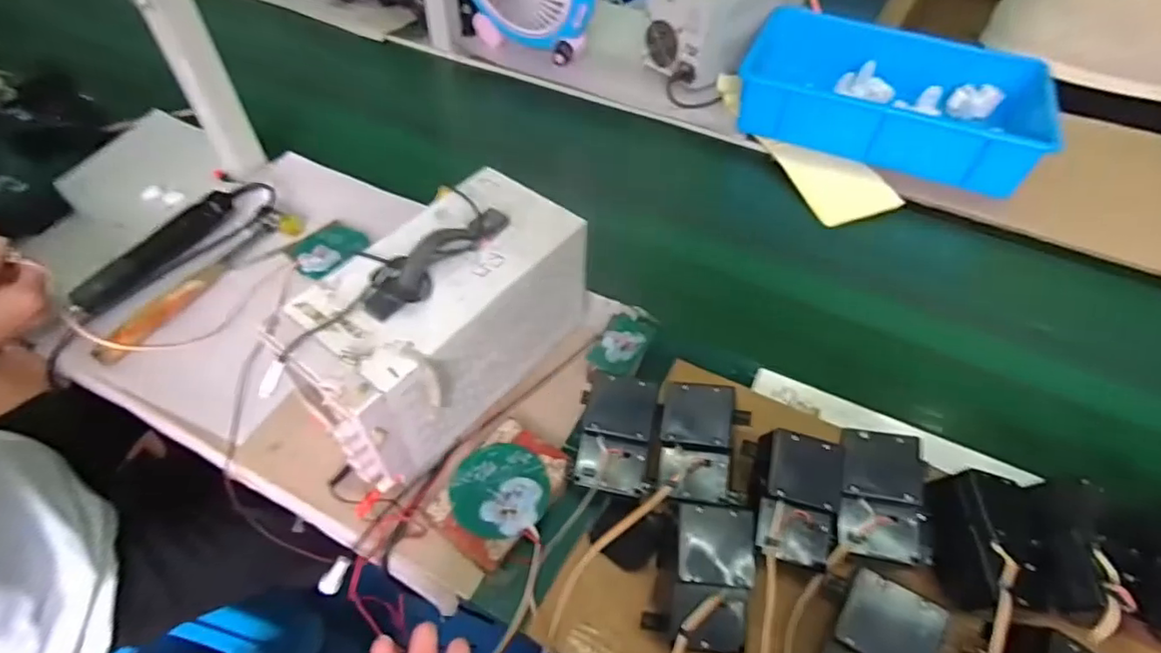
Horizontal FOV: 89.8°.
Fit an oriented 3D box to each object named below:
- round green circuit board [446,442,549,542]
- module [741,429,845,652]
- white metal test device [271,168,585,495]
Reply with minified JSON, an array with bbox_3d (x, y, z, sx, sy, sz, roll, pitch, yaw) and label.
[{"bbox_3d":[-0.072,0.143,0.516,0.085,0.011,0.082,1,52,-1],"label":"round green circuit board"},{"bbox_3d":[0.150,0.218,0.448,0.073,0.041,0.273,14,68,9],"label":"module"},{"bbox_3d":[-0.128,-0.004,0.540,0.132,0.151,0.272,31,57,21],"label":"white metal test device"}]

